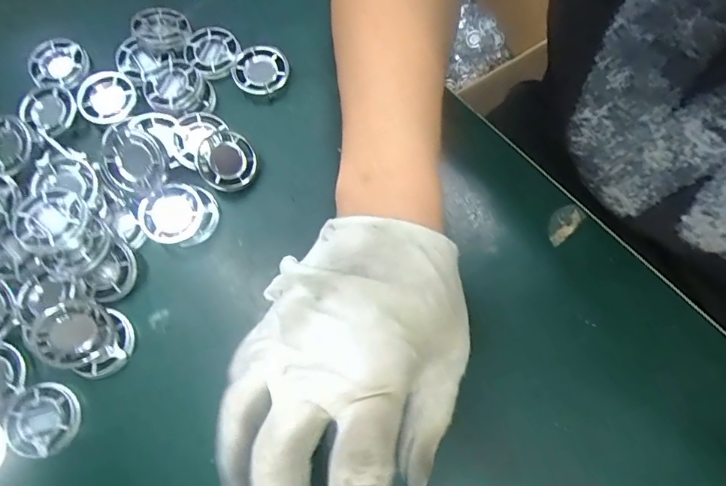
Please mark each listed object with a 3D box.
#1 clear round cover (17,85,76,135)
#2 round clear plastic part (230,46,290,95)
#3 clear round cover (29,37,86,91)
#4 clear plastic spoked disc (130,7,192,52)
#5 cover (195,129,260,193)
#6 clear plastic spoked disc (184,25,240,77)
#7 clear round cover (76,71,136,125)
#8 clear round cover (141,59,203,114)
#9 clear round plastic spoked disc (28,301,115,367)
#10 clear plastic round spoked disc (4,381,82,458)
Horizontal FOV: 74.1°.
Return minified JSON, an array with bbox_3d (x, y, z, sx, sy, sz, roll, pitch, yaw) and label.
[{"bbox_3d":[-0.213,-0.091,0.324,0.035,0.009,0.034,0,74,1],"label":"clear round cover"},{"bbox_3d":[-0.071,-0.121,0.337,0.036,0.009,0.038,0,74,1],"label":"round clear plastic part"},{"bbox_3d":[-0.216,-0.126,0.341,0.034,0.012,0.039,41,77,10],"label":"clear round cover"},{"bbox_3d":[-0.143,-0.152,0.340,0.036,0.008,0.036,0,74,1],"label":"clear plastic spoked disc"},{"bbox_3d":[-0.088,-0.052,0.311,0.036,0.014,0.037,0,74,-1],"label":"cover"},{"bbox_3d":[-0.108,-0.137,0.341,0.038,0.008,0.038,0,74,1],"label":"clear plastic spoked disc"},{"bbox_3d":[-0.176,-0.100,0.328,0.038,0.008,0.034,-40,77,-10],"label":"clear round cover"},{"bbox_3d":[-0.129,-0.105,0.326,0.037,0.011,0.035,0,74,1],"label":"clear round cover"},{"bbox_3d":[-0.163,0.050,0.271,0.038,0.015,0.037,-8,106,-28],"label":"clear round plastic spoked disc"},{"bbox_3d":[-0.181,0.099,0.271,0.038,0.005,0.038,0,73,0],"label":"clear plastic round spoked disc"}]

